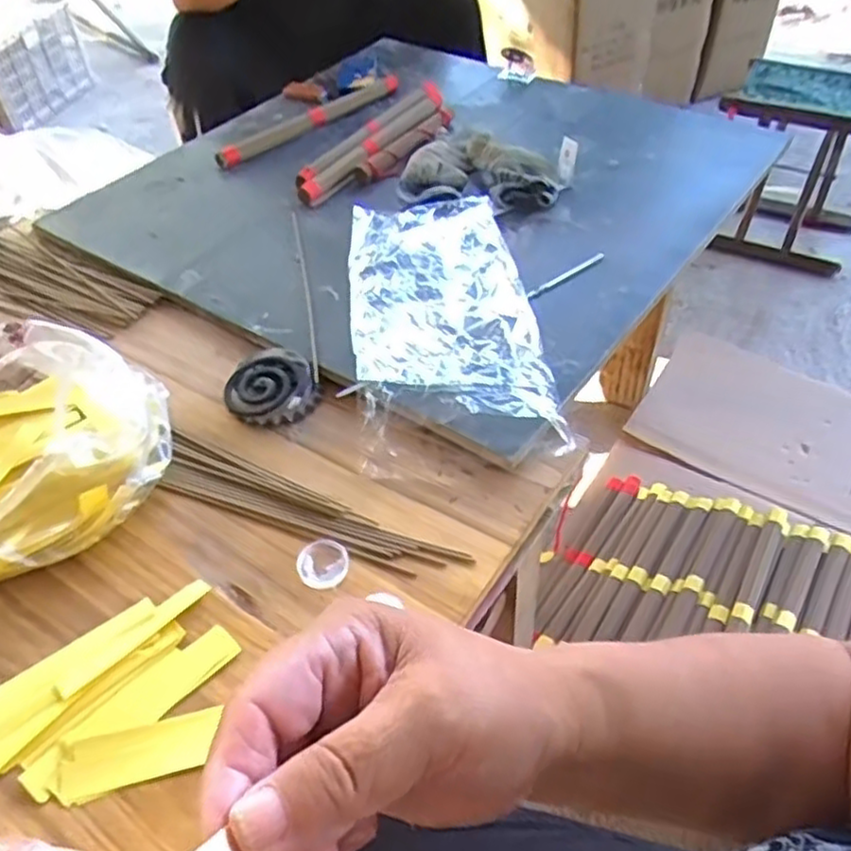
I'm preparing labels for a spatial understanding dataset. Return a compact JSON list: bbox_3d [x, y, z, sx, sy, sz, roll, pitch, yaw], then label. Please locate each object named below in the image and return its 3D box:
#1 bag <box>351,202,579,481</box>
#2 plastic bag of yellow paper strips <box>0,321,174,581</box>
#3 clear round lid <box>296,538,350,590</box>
[{"bbox_3d":[0.014,-0.116,0.700,0.175,0.035,0.377,-5,46,-2],"label":"bag"},{"bbox_3d":[-0.336,0.009,0.579,0.239,0.089,0.228,23,52,23],"label":"plastic bag of yellow paper strips"},{"bbox_3d":[-0.076,0.102,0.532,0.038,0.009,0.037,-2,46,2],"label":"clear round lid"}]

